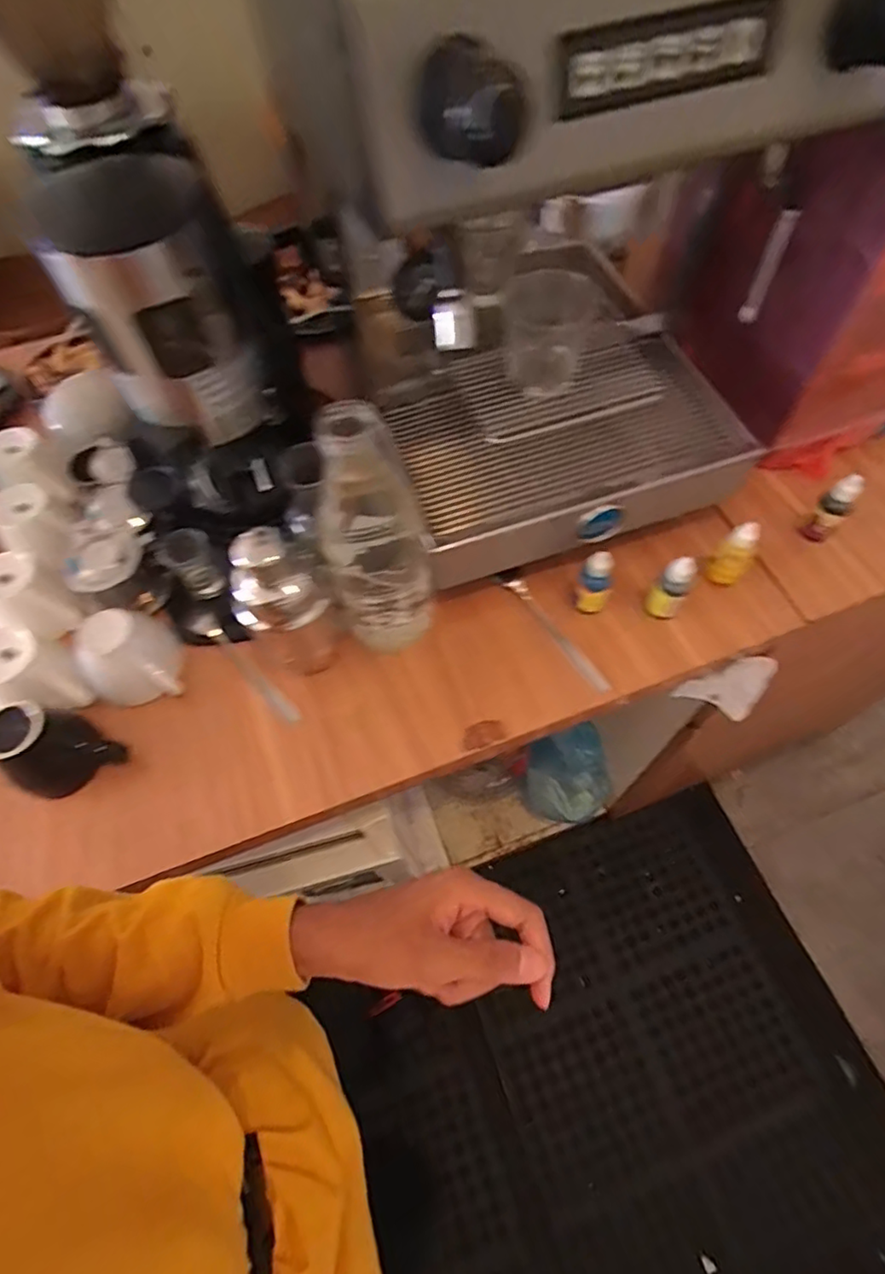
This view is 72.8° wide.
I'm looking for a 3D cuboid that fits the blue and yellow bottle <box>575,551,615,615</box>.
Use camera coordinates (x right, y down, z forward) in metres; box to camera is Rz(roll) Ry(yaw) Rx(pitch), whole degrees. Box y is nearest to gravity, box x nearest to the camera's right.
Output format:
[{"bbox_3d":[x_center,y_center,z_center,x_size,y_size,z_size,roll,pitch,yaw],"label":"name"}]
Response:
[{"bbox_3d":[0.150,-0.052,0.588,0.029,0.084,0.025,19,64,12],"label":"blue and yellow bottle"}]

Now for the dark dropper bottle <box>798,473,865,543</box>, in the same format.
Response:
[{"bbox_3d":[0.395,-0.129,0.610,0.030,0.076,0.025,38,69,20],"label":"dark dropper bottle"}]

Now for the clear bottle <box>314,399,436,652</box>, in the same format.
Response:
[{"bbox_3d":[-0.054,-0.077,0.498,0.084,0.241,0.066,-12,61,-4],"label":"clear bottle"}]

